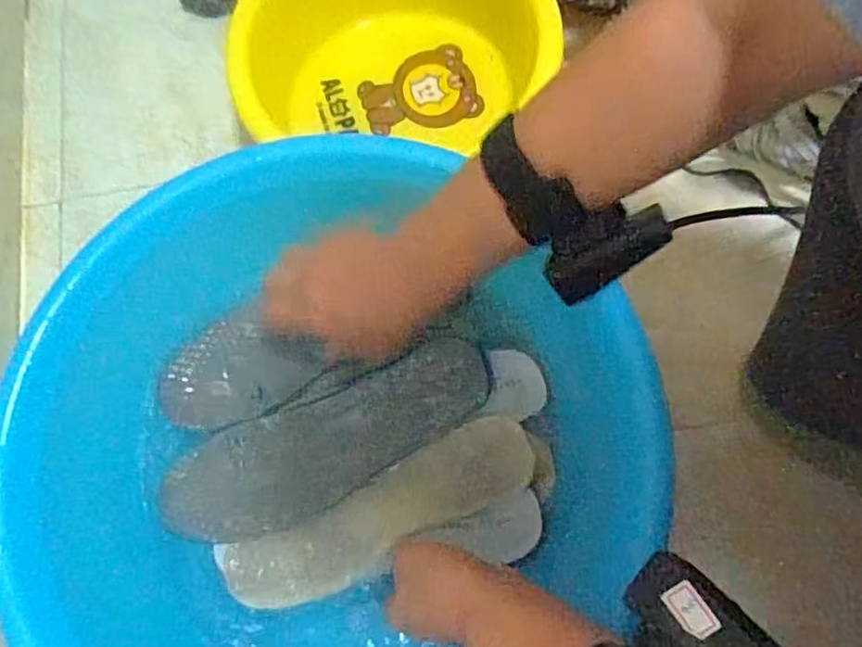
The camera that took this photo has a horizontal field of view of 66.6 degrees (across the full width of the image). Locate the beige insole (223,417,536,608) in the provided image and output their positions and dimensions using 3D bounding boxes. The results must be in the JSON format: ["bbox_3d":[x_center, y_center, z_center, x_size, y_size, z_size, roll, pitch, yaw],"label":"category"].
[{"bbox_3d":[-0.033,0.143,0.493,0.235,0.014,0.064,-25,73,-10],"label":"beige insole"}]

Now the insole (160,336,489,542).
[{"bbox_3d":[-0.074,0.091,0.504,0.252,0.023,0.079,-24,73,-6],"label":"insole"}]

